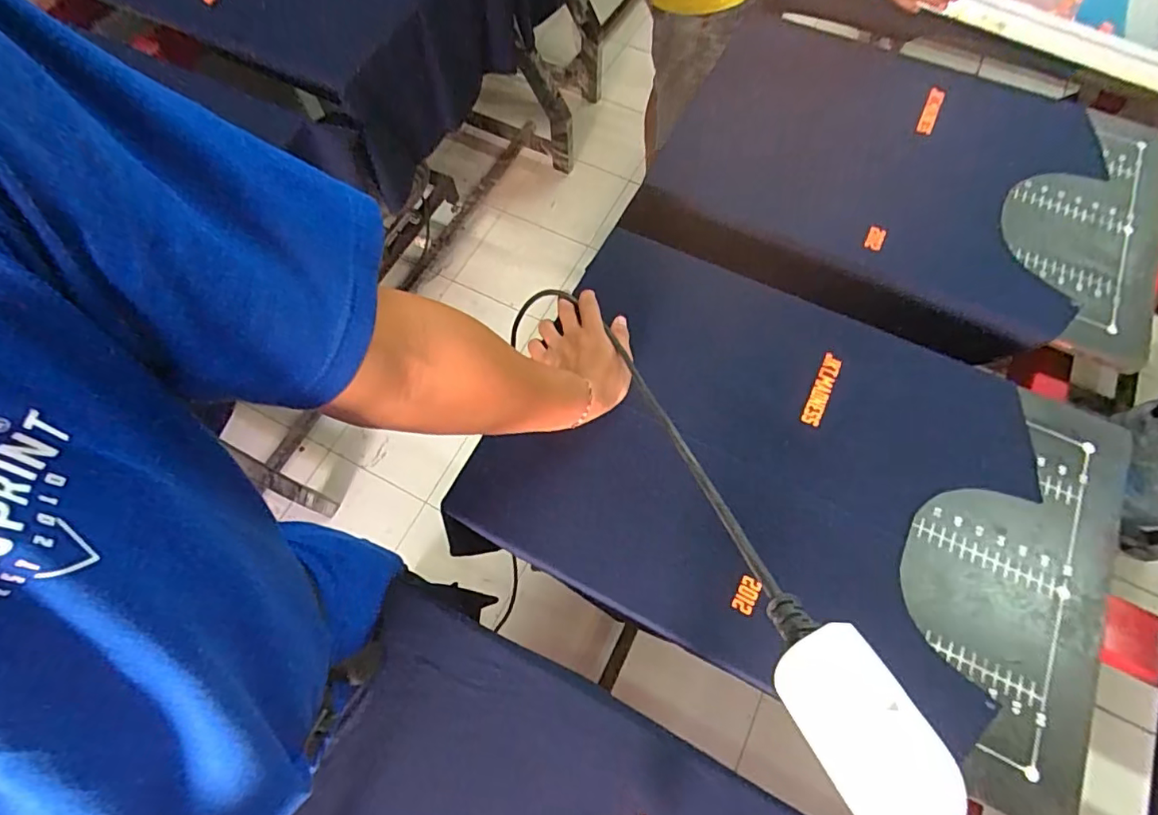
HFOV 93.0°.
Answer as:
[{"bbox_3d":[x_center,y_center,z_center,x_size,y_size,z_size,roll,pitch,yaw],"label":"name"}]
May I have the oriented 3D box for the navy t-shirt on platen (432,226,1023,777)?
[{"bbox_3d":[0.169,0.051,0.568,0.504,0.056,0.408,26,72,11],"label":"navy t-shirt on platen"}]

